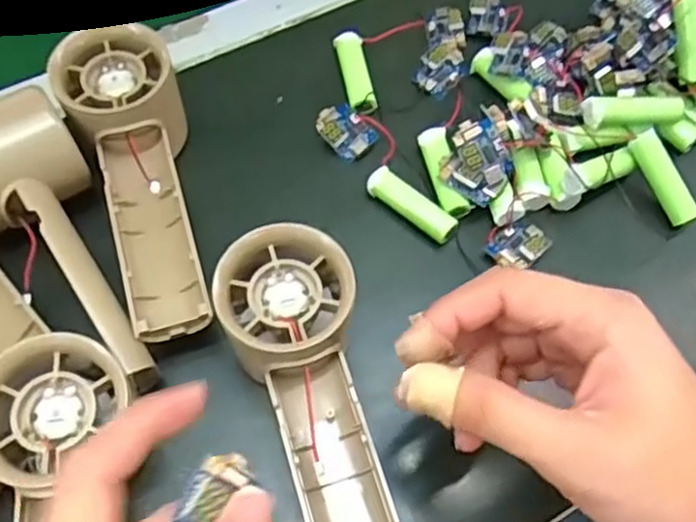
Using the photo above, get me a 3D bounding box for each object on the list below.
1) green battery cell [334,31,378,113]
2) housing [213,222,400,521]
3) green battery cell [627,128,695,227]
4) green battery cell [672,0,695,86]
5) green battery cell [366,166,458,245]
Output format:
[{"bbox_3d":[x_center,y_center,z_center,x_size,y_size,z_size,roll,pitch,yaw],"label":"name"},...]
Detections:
[{"bbox_3d":[0.005,-0.104,0.394,0.015,0.012,0.057,-10,64,-7],"label":"green battery cell"},{"bbox_3d":[-0.012,0.065,0.280,0.051,0.052,0.151,-14,64,-9],"label":"housing"},{"bbox_3d":[0.161,-0.042,0.359,0.011,0.012,0.049,-24,83,-16],"label":"green battery cell"},{"bbox_3d":[0.180,-0.116,0.366,0.014,0.016,0.048,-11,96,-9],"label":"green battery cell"},{"bbox_3d":[0.032,-0.028,0.358,0.053,0.012,0.014,39,68,16],"label":"green battery cell"}]

